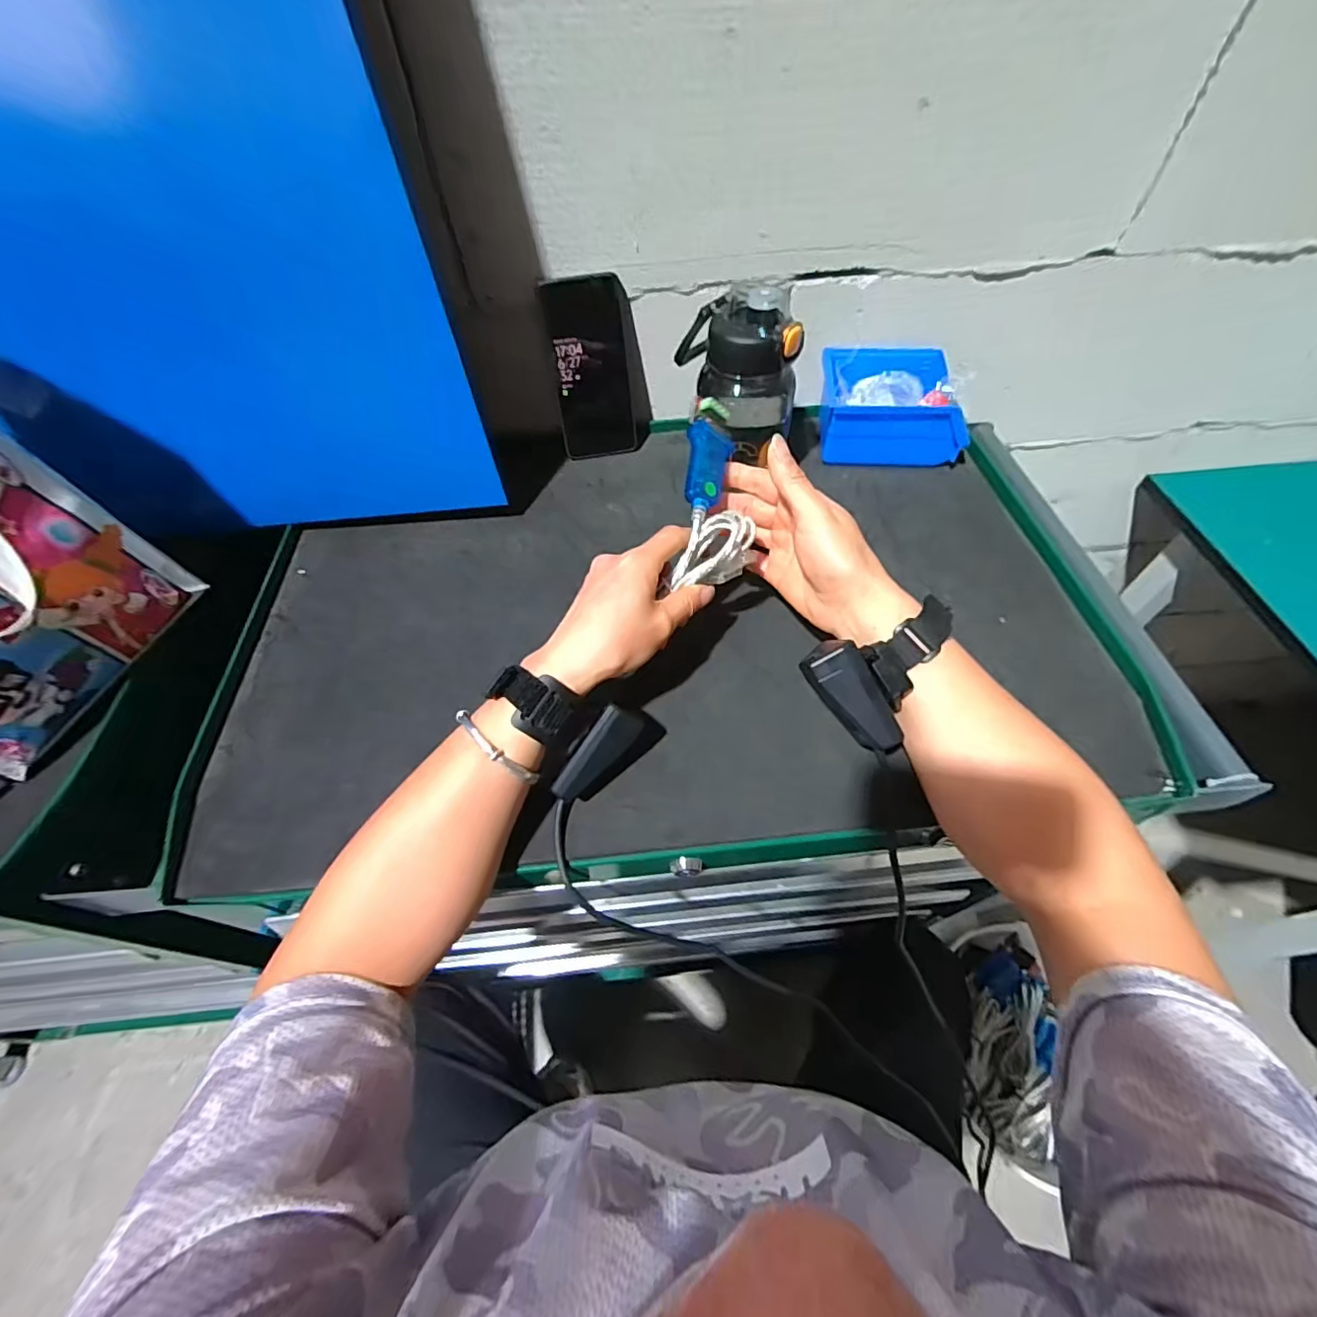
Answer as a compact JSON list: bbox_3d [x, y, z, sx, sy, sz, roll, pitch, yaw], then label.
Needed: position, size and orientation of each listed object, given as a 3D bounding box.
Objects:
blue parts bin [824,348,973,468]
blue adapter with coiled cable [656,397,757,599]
[{"bbox_3d":[0.232,-0.254,0.560,0.134,0.064,0.110,6,55,8],"label":"blue parts bin"},{"bbox_3d":[0.038,-0.117,0.393,0.056,0.026,0.135,2,87,5],"label":"blue adapter with coiled cable"}]

